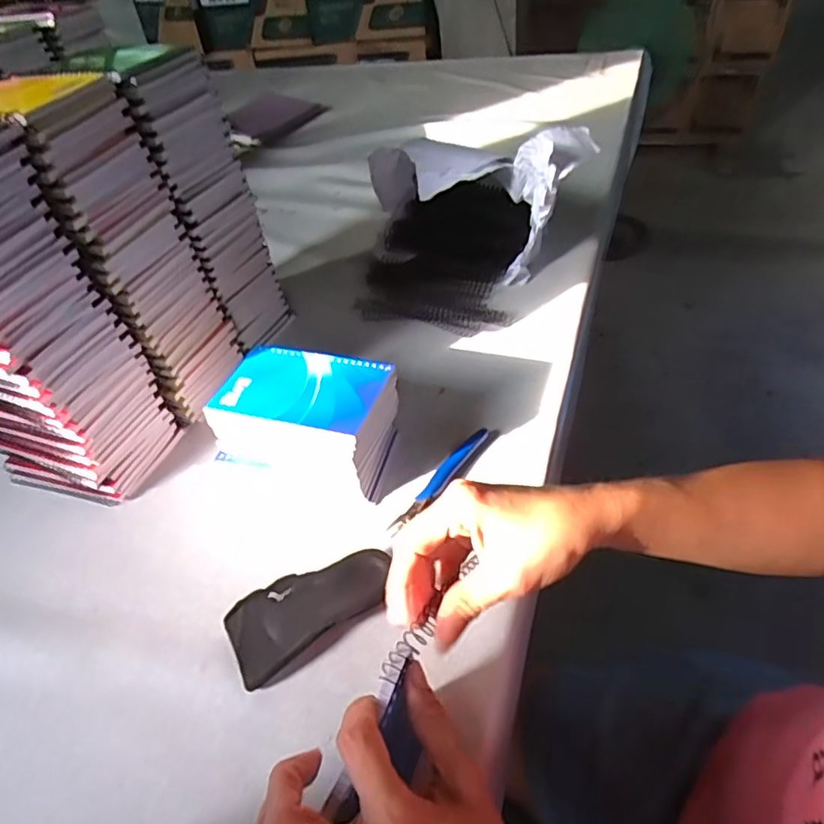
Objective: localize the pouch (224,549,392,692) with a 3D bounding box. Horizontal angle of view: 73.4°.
[{"bbox_3d":[-0.069,0.137,0.389,0.115,0.023,0.058,-27,48,-17],"label":"pouch"}]

